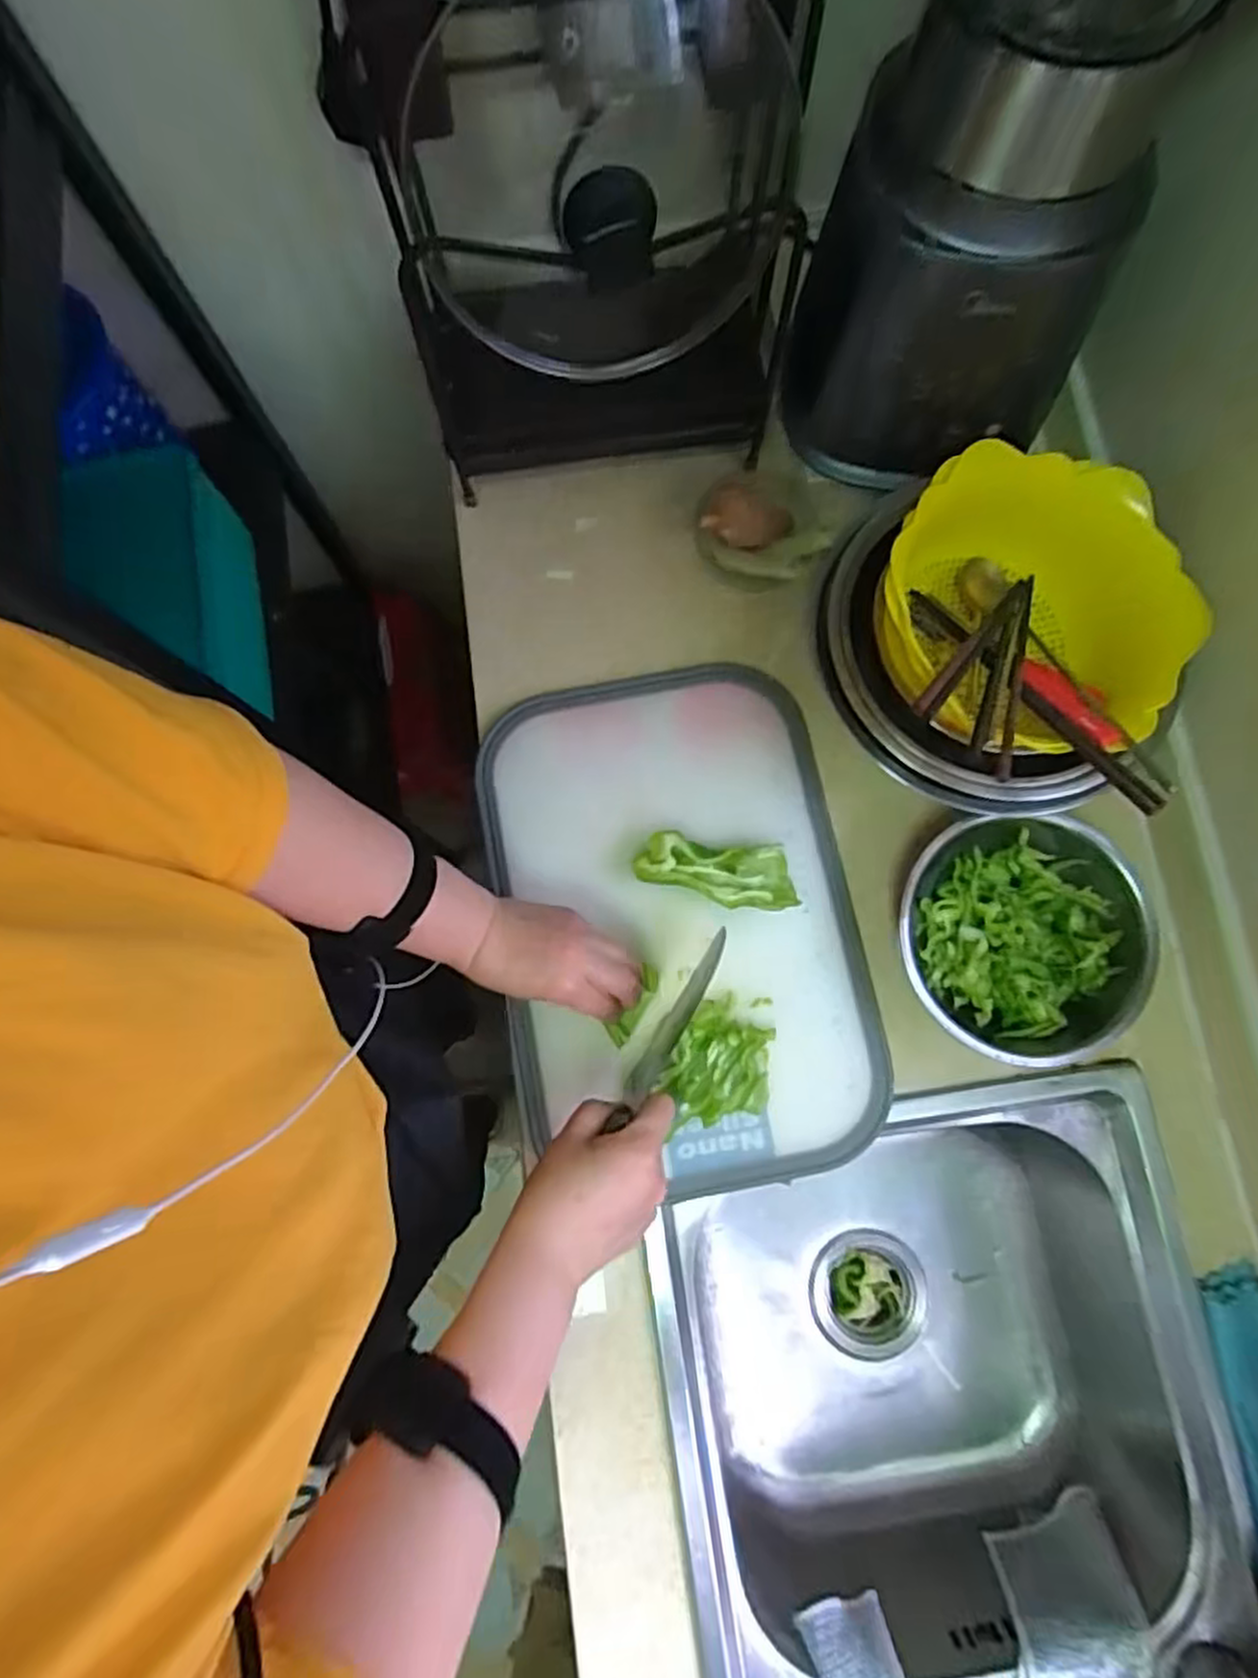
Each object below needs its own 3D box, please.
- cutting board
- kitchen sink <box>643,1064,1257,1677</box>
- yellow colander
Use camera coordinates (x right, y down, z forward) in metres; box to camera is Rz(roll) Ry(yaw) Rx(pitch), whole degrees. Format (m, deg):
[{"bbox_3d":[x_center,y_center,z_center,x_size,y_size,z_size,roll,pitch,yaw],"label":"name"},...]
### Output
[{"bbox_3d":[0.036,0.061,0.590,0.265,0.028,0.396,-12,79,-1],"label":"cutting board"},{"bbox_3d":[0.253,0.555,0.609,0.394,0.223,0.698,-8,79,-1],"label":"kitchen sink"},{"bbox_3d":[0.285,-0.159,0.551,0.180,0.119,0.207,-44,82,-7],"label":"yellow colander"}]

